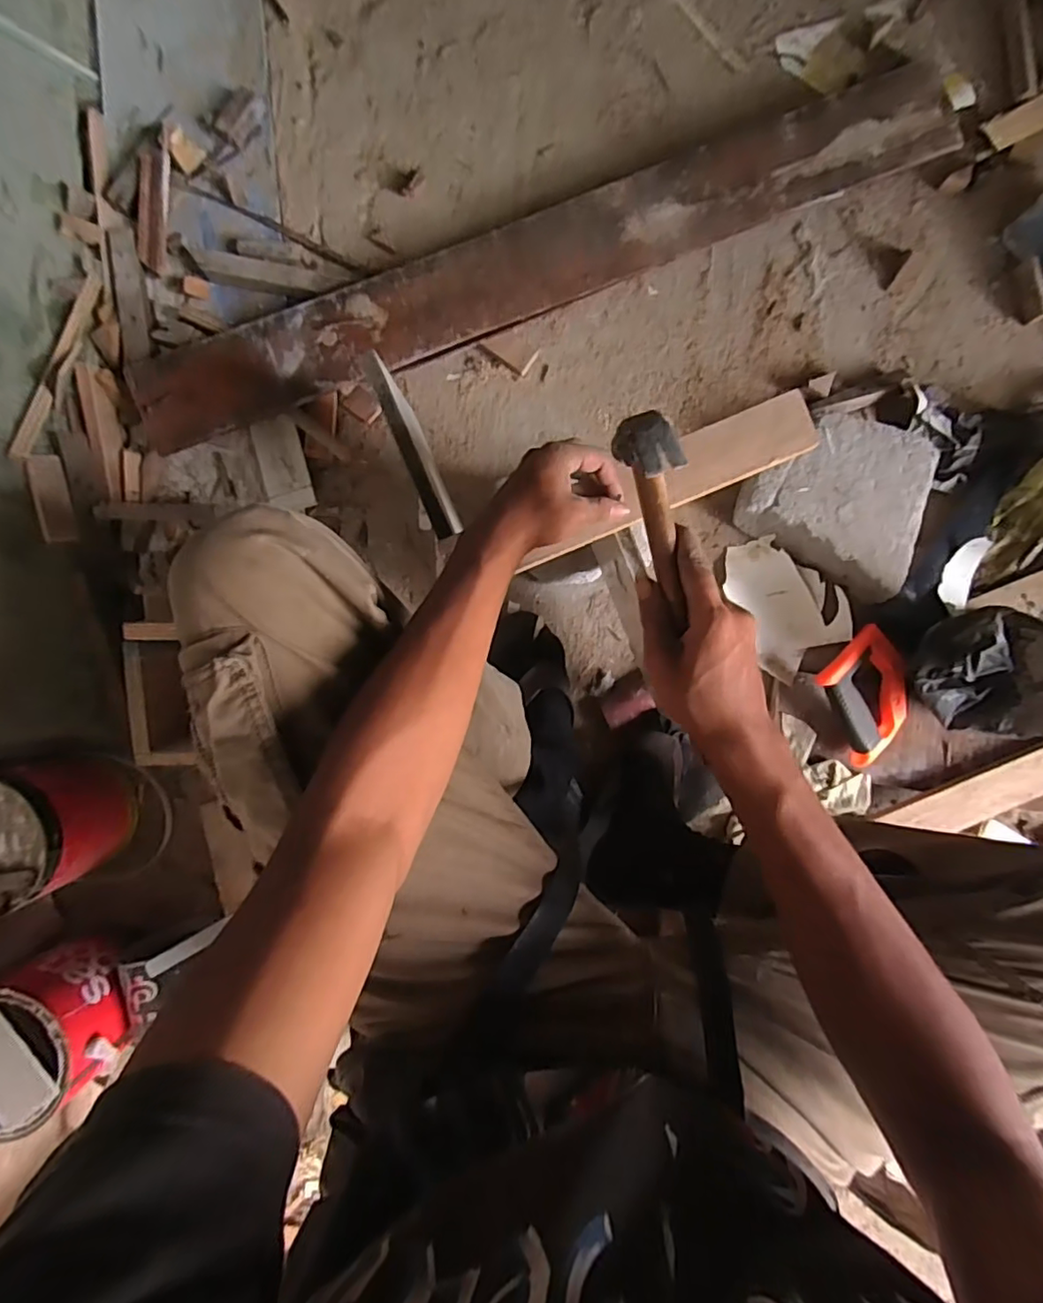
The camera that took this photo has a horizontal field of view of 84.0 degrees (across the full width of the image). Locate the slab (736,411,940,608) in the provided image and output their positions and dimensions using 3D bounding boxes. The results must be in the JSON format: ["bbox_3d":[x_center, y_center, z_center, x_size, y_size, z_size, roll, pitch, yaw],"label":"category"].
[{"bbox_3d":[0.388,-0.189,0.703,0.215,0.063,0.182,35,88,2],"label":"slab"}]

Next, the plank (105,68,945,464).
[{"bbox_3d":[0.035,-0.490,0.708,1.041,0.034,0.121,-22,90,-1],"label":"plank"}]

